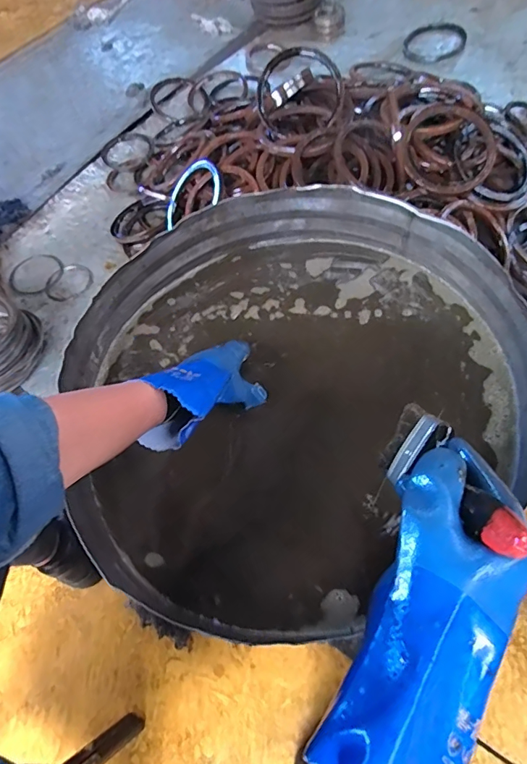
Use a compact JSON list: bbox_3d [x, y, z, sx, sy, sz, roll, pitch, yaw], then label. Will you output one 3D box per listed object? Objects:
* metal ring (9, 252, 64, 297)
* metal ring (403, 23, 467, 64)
[{"bbox_3d":[-0.589,-0.280,1.154,0.138,0.006,0.135,-2,61,3],"label":"metal ring"},{"bbox_3d":[0.546,-1.074,1.417,0.198,0.010,0.185,-15,65,4],"label":"metal ring"}]

